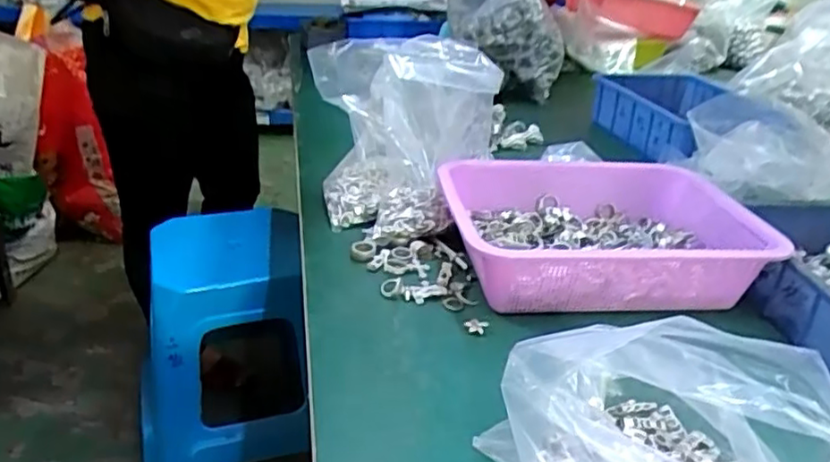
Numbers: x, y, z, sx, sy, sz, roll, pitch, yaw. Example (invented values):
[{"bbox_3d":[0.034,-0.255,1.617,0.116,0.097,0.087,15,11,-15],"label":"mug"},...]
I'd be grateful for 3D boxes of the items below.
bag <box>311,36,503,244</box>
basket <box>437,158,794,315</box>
[{"bbox_3d":[-0.013,-0.114,0.749,0.202,0.201,0.201,3,27,0],"label":"bag"},{"bbox_3d":[0.194,0.000,0.669,0.313,0.077,0.219,-1,27,-7],"label":"basket"}]

